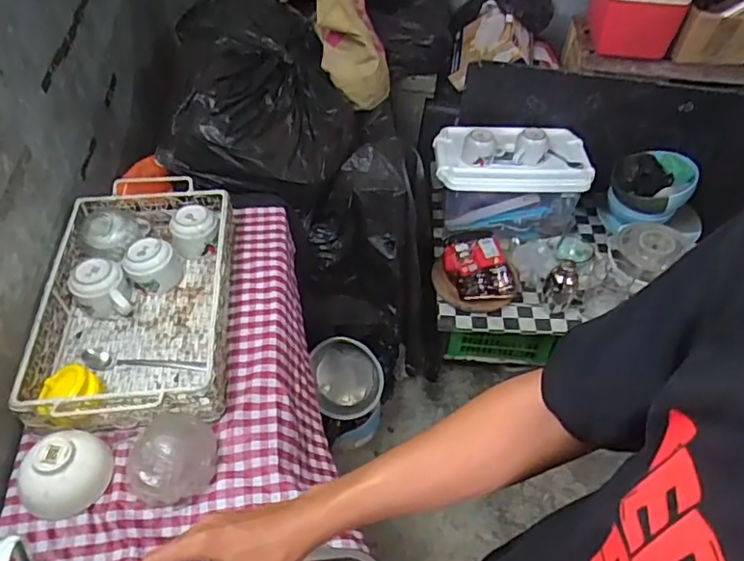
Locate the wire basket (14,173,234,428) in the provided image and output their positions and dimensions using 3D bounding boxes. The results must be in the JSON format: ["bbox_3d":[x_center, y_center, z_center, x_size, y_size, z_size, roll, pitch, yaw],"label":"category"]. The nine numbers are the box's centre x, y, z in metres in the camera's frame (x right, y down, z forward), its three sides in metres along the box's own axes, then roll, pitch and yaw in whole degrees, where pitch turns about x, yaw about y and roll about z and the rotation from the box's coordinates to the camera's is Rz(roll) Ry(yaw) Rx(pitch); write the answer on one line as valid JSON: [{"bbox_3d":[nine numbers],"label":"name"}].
[{"bbox_3d":[-0.361,0.028,0.905,0.267,0.087,0.435,-4,48,-5],"label":"wire basket"}]

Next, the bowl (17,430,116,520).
[{"bbox_3d":[-0.386,0.236,0.723,0.093,0.059,0.111,29,53,23],"label":"bowl"}]

